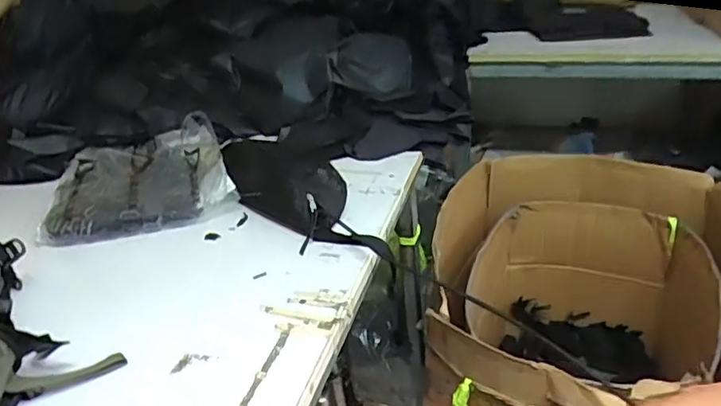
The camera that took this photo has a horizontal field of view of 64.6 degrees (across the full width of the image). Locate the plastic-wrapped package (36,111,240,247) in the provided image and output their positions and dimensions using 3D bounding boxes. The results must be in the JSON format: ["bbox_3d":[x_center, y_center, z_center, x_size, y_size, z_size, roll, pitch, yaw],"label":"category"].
[{"bbox_3d":[-0.357,-0.037,0.909,0.281,0.082,0.230,-16,31,-17],"label":"plastic-wrapped package"}]

